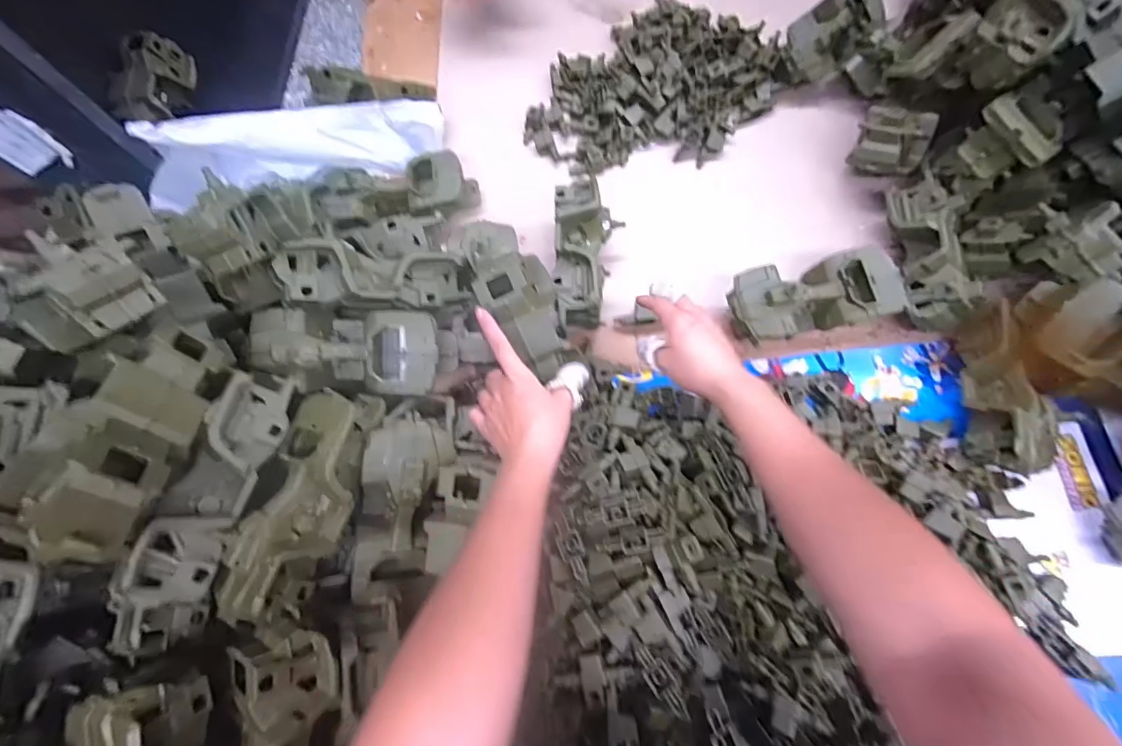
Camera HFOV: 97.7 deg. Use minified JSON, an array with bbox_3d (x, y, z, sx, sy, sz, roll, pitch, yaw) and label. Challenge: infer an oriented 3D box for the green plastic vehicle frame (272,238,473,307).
[{"bbox_3d":[-0.177,-0.099,0.481,0.172,0.045,0.057,-3,67,-34],"label":"green plastic vehicle frame"}]

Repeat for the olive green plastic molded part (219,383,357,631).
[{"bbox_3d":[-0.210,0.103,0.398,0.067,0.048,0.176,8,71,4],"label":"olive green plastic molded part"}]

